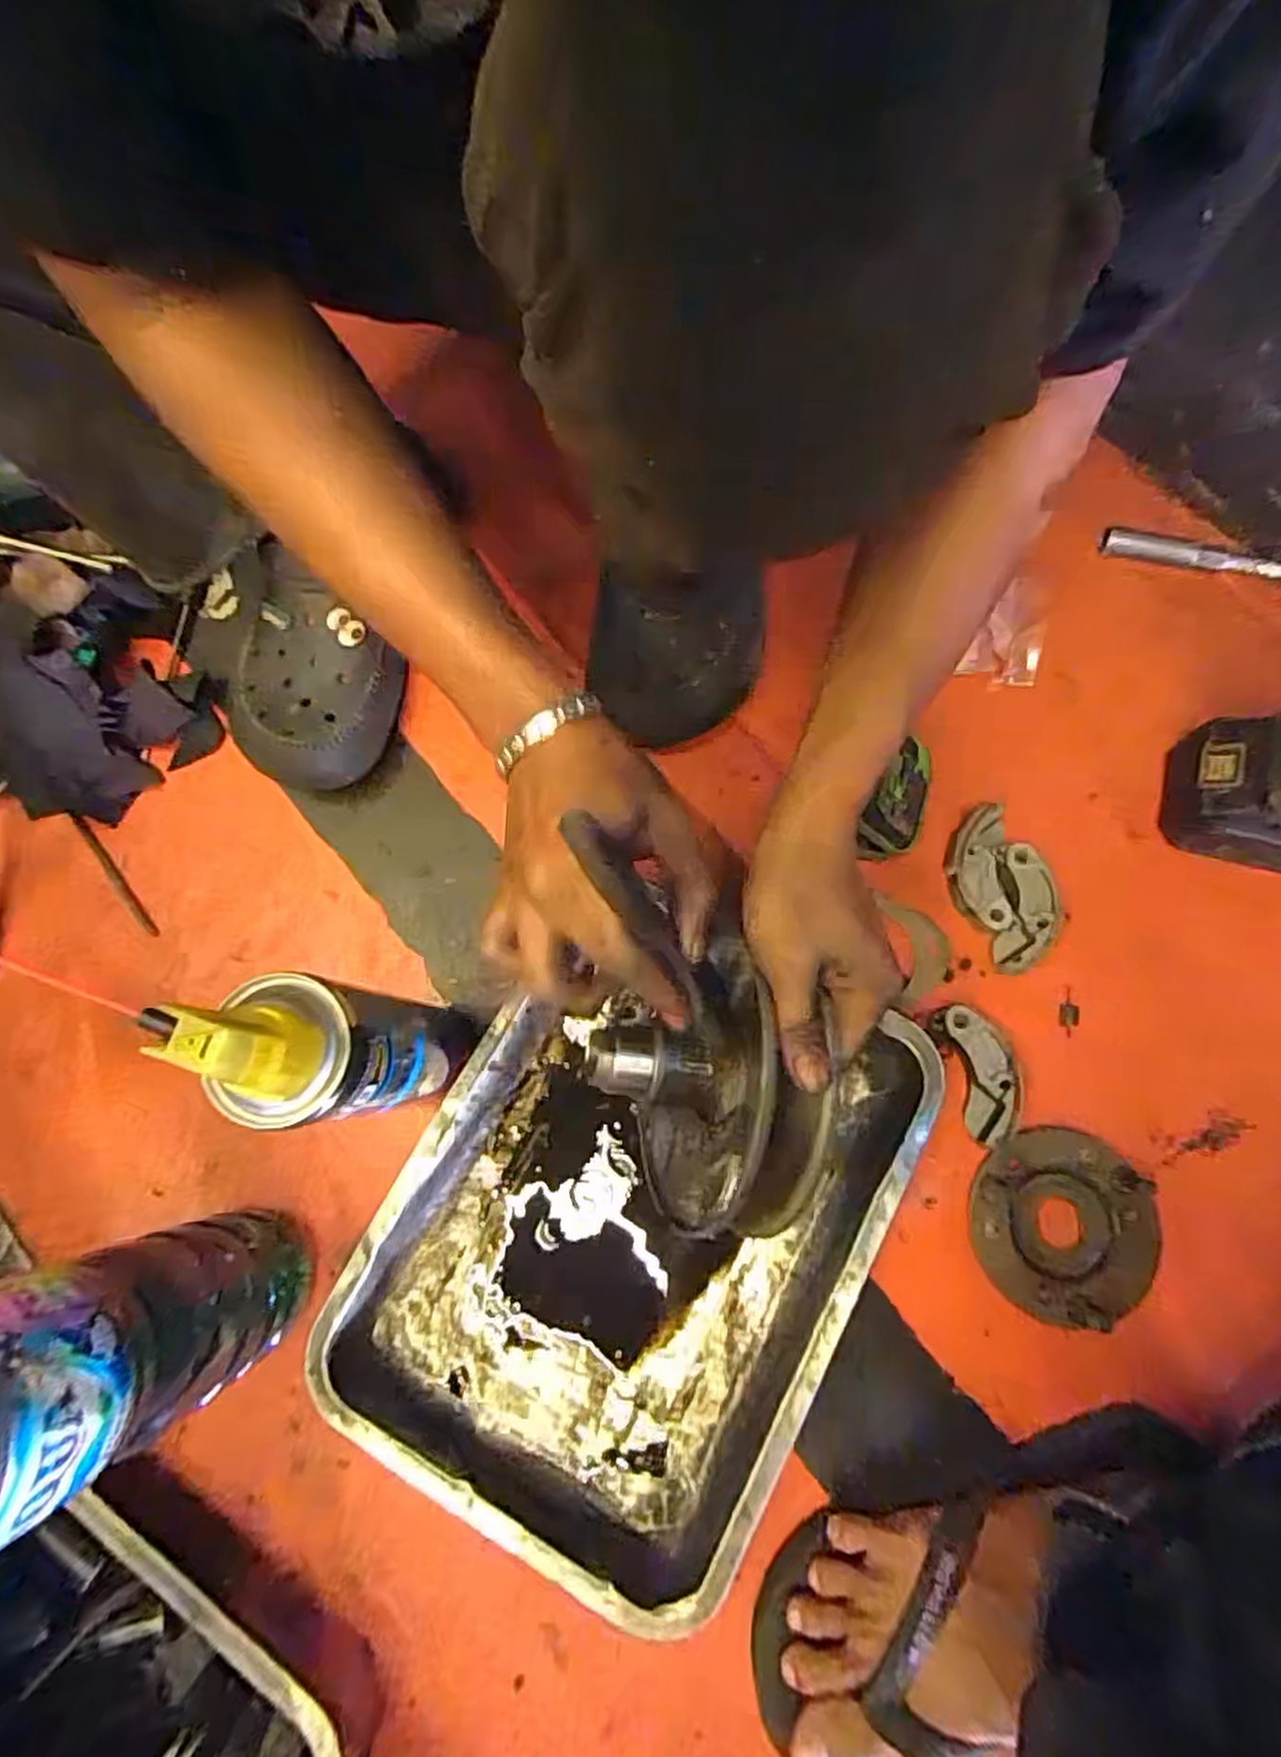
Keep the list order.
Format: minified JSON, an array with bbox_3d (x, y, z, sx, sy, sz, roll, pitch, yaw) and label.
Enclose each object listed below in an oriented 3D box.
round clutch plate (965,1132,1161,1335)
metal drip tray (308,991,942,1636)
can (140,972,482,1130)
[{"bbox_3d":[0.255,0.207,0.447,0.107,0.012,0.104,0,76,2],"label":"round clutch plate"},{"bbox_3d":[-0.004,0.198,0.447,0.259,0.042,0.343,27,79,8],"label":"metal drip tray"},{"bbox_3d":[-0.140,0.089,0.379,0.065,0.244,0.063,0,76,2],"label":"can"}]

